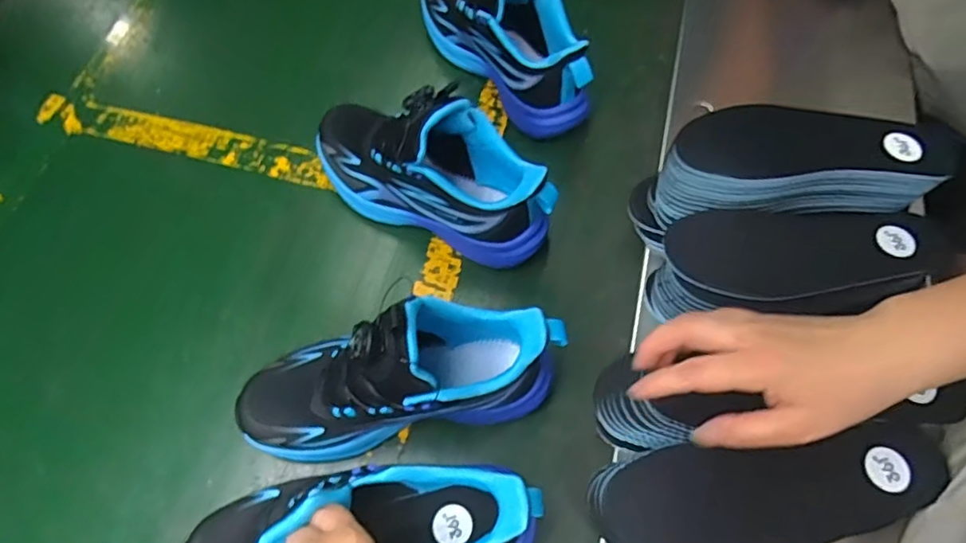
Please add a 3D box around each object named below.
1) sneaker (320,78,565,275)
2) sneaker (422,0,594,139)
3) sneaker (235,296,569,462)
[{"bbox_3d":[-0.050,-0.093,0.515,0.230,0.138,0.080,26,66,13],"label":"sneaker"},{"bbox_3d":[0.016,-0.242,0.587,0.097,0.140,0.228,-21,65,-10],"label":"sneaker"},{"bbox_3d":[-0.062,0.071,0.428,0.234,0.140,0.080,-11,63,-5],"label":"sneaker"}]

